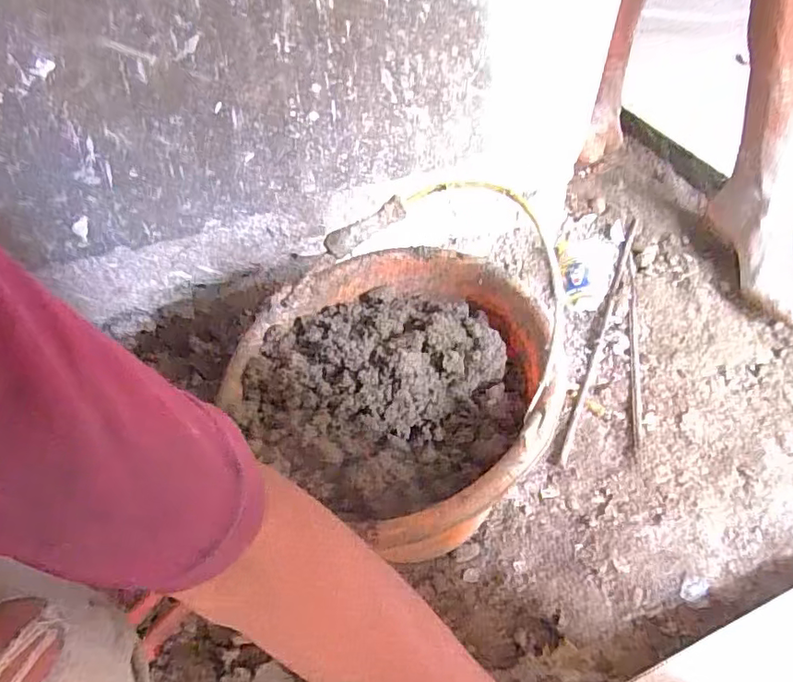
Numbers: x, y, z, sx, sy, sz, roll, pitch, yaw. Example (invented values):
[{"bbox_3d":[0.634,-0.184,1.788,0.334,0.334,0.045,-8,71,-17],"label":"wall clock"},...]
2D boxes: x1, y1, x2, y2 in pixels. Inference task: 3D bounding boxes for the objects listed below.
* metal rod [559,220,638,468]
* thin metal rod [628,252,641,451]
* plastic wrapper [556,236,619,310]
[{"bbox_3d":[0.275,-0.033,0.723,0.010,0.008,0.462,20,52,16],"label":"metal rod"},{"bbox_3d":[0.302,-0.005,0.701,0.011,0.005,0.318,11,50,9],"label":"thin metal rod"},{"bbox_3d":[0.263,-0.113,0.766,0.081,0.044,0.148,18,52,17],"label":"plastic wrapper"}]

